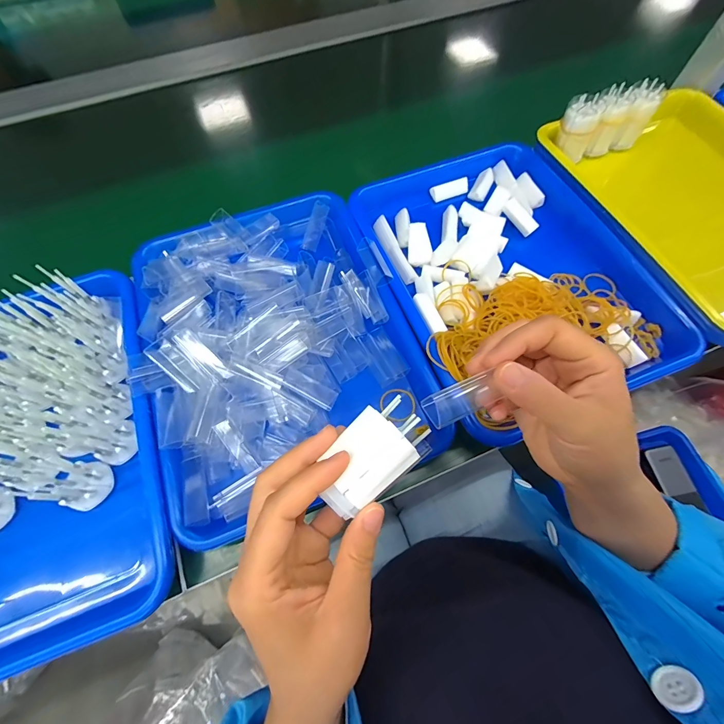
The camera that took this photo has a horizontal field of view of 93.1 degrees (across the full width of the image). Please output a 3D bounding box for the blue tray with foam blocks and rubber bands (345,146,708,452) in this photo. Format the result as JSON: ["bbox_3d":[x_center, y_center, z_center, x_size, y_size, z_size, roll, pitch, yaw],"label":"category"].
[{"bbox_3d":[0.149,-0.107,0.374,0.247,0.044,0.342,-21,67,-8],"label":"blue tray with foam blocks and rubber bands"}]

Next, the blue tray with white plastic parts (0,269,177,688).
[{"bbox_3d":[-0.304,0.077,0.301,0.236,0.071,0.338,-20,67,-8],"label":"blue tray with white plastic parts"}]

